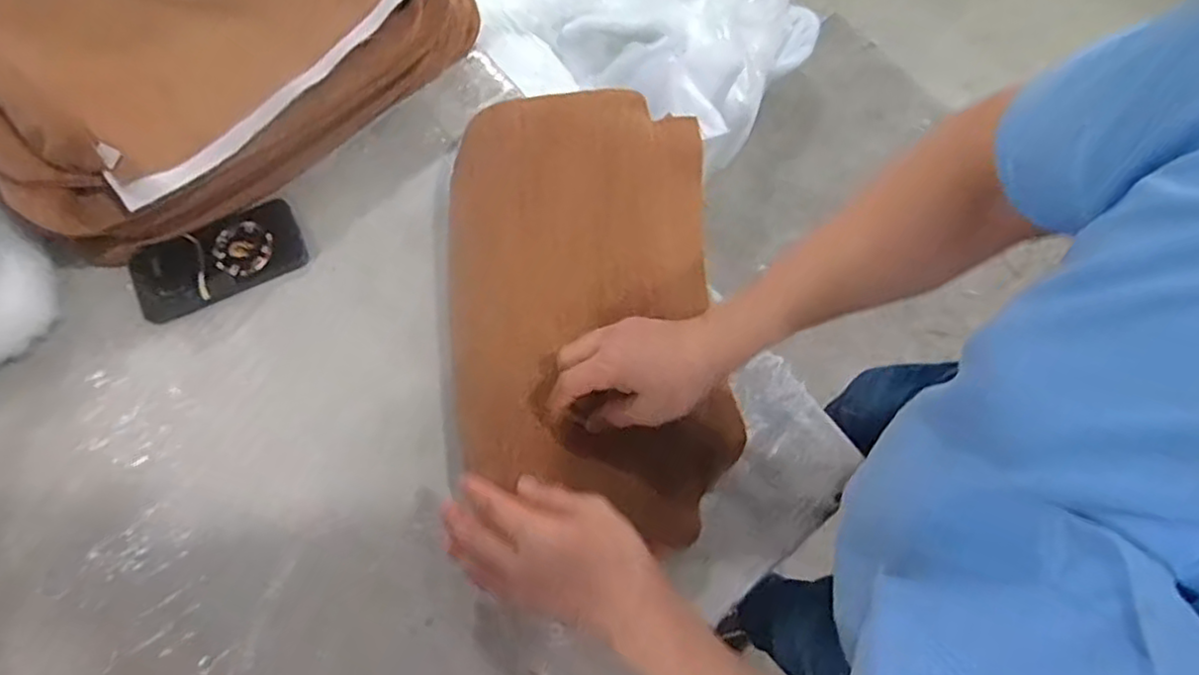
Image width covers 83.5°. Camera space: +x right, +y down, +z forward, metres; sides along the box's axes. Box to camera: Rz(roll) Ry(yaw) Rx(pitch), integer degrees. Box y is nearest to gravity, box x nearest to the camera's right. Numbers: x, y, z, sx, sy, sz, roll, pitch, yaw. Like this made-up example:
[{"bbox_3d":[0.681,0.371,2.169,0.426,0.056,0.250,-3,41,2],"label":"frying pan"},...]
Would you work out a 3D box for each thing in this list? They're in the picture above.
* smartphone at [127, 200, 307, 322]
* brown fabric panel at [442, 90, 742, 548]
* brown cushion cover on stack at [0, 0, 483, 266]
[{"bbox_3d":[-0.391,-0.077,0.687,0.169,0.010,0.086,-22,77,-7],"label":"smartphone"},{"bbox_3d":[-0.012,-0.031,0.619,0.241,0.026,0.416,-5,75,-2],"label":"brown fabric panel"},{"bbox_3d":[-0.370,-0.301,0.667,0.455,0.138,0.267,-36,78,-10],"label":"brown cushion cover on stack"}]

